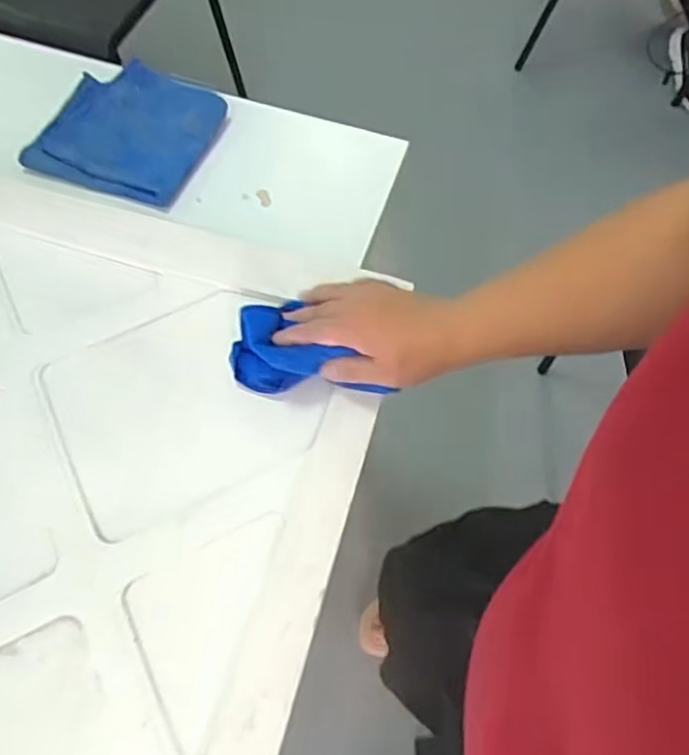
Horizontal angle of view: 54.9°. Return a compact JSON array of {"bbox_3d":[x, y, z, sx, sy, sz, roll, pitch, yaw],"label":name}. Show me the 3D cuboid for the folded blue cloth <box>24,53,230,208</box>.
[{"bbox_3d":[-0.216,-0.250,0.668,0.157,0.021,0.152,19,62,7],"label":"folded blue cloth"}]

